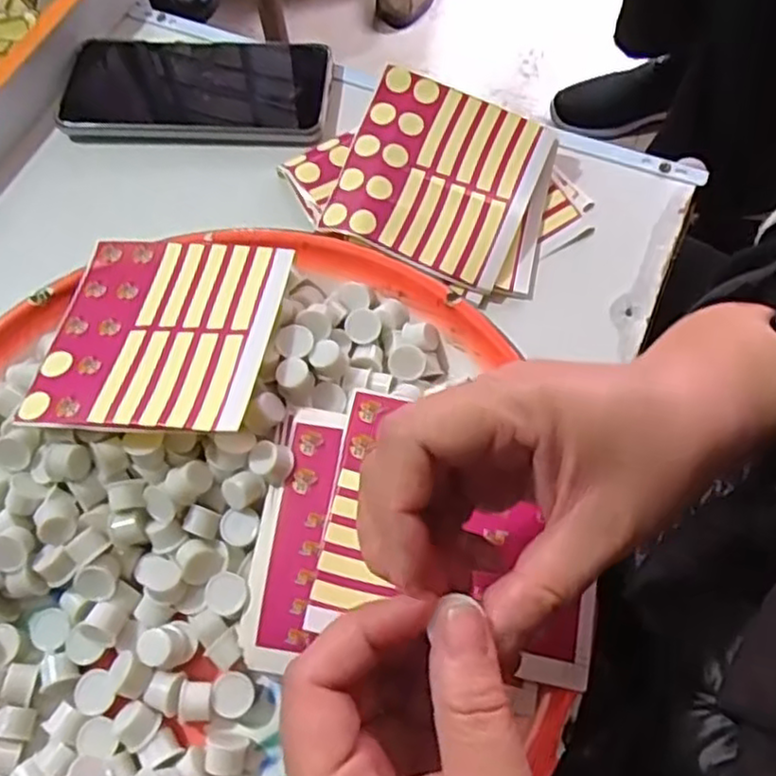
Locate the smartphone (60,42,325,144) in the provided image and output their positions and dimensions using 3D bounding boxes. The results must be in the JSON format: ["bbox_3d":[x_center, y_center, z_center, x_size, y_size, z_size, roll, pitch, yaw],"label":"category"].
[{"bbox_3d":[-0.120,-0.188,0.439,0.163,0.014,0.075,3,66,3],"label":"smartphone"}]

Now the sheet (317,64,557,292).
[{"bbox_3d":[0.028,-0.116,0.380,0.101,0.008,0.106,21,74,-1],"label":"sheet"}]

